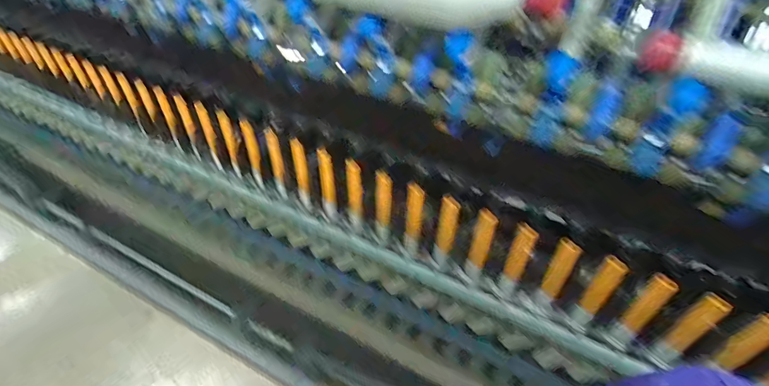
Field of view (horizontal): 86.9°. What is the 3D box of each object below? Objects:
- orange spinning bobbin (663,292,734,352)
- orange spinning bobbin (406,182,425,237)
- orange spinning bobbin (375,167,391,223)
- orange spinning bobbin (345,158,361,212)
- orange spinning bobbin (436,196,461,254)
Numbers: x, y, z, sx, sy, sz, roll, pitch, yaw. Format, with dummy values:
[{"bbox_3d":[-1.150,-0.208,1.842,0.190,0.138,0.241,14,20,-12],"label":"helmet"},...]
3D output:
[{"bbox_3d":[0.480,0.200,0.626,0.033,0.116,0.034,-23,49,-22],"label":"orange spinning bobbin"},{"bbox_3d":[0.058,0.042,0.796,0.028,0.149,0.033,3,45,2],"label":"orange spinning bobbin"},{"bbox_3d":[-0.002,0.011,0.813,0.028,0.129,0.024,3,45,2],"label":"orange spinning bobbin"},{"bbox_3d":[-0.063,-0.010,0.843,0.026,0.138,0.034,-4,45,-5],"label":"orange spinning bobbin"},{"bbox_3d":[0.118,0.062,0.766,0.033,0.132,0.029,10,45,9],"label":"orange spinning bobbin"}]

